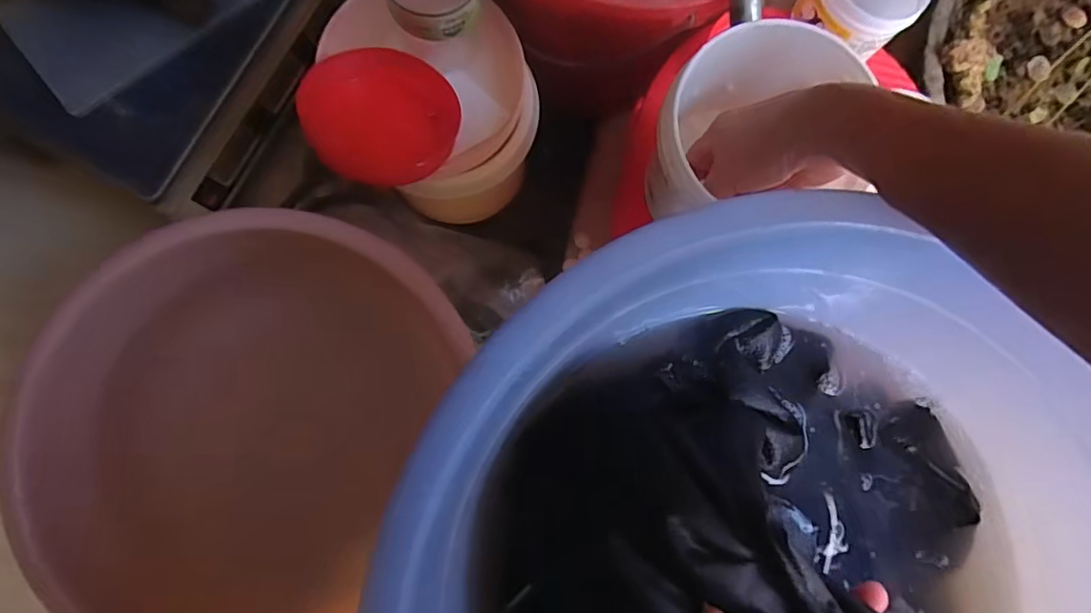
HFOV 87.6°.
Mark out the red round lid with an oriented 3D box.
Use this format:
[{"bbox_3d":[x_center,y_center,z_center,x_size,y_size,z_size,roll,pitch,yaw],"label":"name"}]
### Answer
[{"bbox_3d":[-0.120,-0.144,0.430,0.113,0.011,0.102,-30,98,-30],"label":"red round lid"}]

